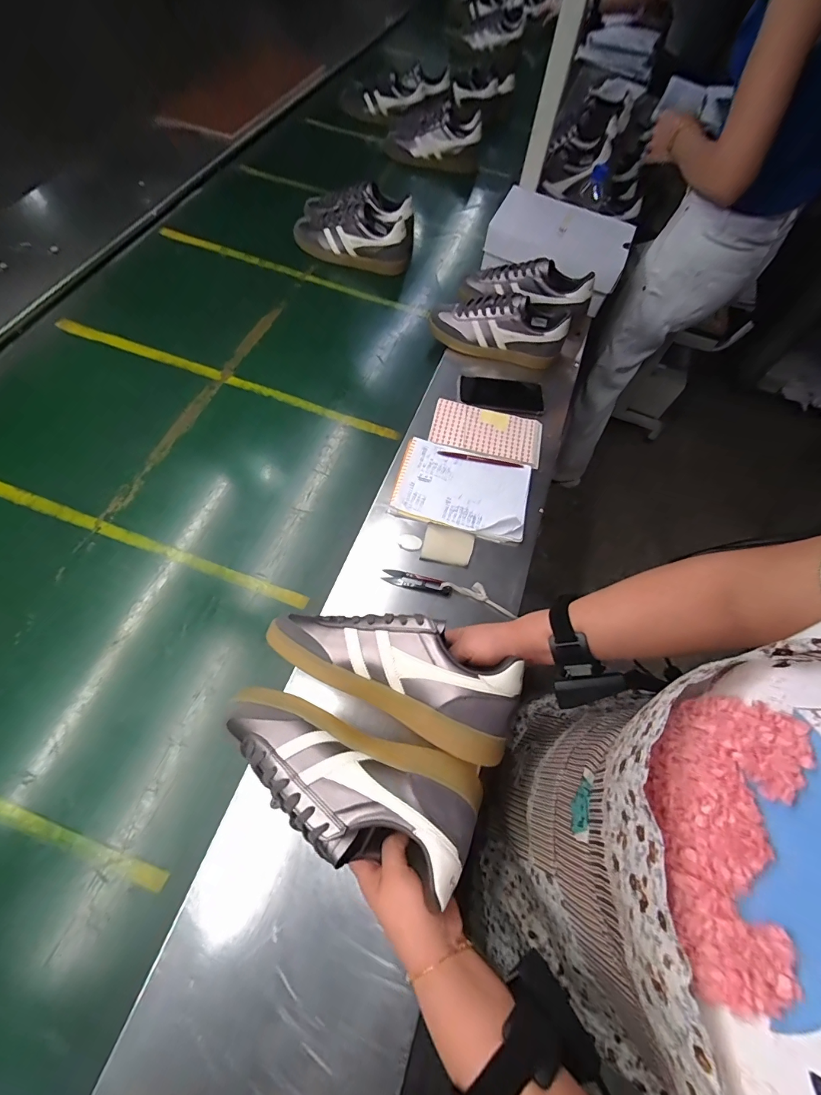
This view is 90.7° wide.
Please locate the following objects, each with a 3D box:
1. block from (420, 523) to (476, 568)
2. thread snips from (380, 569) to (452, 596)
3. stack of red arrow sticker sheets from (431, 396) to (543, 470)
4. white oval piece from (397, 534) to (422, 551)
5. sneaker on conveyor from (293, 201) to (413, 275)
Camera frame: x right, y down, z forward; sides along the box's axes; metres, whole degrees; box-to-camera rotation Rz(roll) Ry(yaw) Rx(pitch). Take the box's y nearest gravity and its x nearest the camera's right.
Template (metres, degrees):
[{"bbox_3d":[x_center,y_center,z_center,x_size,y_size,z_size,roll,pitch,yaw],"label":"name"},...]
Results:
[{"bbox_3d":[0.058,-0.003,0.622,0.076,0.007,0.061,13,66,2],"label":"block"},{"bbox_3d":[0.010,0.050,0.596,0.100,0.006,0.024,14,66,3],"label":"thread snips"},{"bbox_3d":[0.137,-0.209,0.721,0.197,0.010,0.101,16,66,4],"label":"stack of red arrow sticker sheets"},{"bbox_3d":[-0.001,-0.008,0.621,0.037,0.005,0.024,15,66,3],"label":"white oval piece"},{"bbox_3d":[-0.123,-0.723,0.933,0.275,0.091,0.099,21,66,6],"label":"sneaker on conveyor"}]

